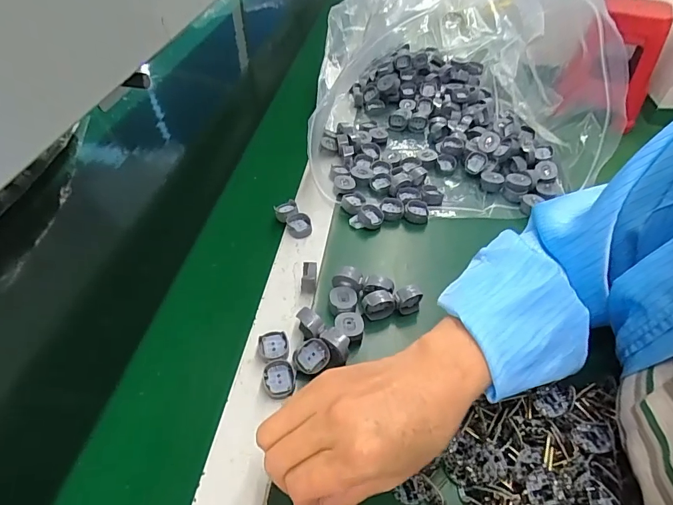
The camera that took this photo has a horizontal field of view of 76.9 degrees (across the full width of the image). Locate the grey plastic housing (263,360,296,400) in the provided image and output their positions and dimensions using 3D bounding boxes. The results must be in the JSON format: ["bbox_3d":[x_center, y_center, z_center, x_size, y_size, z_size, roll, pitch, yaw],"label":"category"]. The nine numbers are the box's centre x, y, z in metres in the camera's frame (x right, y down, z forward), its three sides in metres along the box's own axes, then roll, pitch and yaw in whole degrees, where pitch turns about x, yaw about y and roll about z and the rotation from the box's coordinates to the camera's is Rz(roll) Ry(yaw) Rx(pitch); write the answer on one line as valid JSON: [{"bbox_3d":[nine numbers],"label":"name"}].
[{"bbox_3d":[-0.046,0.102,0.339,0.025,0.010,0.028,-3,45,-7],"label":"grey plastic housing"}]

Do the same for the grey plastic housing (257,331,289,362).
[{"bbox_3d":[-0.054,0.081,0.358,0.026,0.010,0.029,-12,47,-14],"label":"grey plastic housing"}]

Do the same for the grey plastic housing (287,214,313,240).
[{"bbox_3d":[-0.041,-0.029,0.473,0.027,0.014,0.029,-4,46,-7],"label":"grey plastic housing"}]

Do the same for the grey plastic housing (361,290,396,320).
[{"bbox_3d":[0.039,0.049,0.390,0.030,0.032,0.012,-5,46,-9],"label":"grey plastic housing"}]

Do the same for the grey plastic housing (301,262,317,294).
[{"bbox_3d":[-0.027,0.026,0.409,0.014,0.025,0.021,5,45,2],"label":"grey plastic housing"}]

